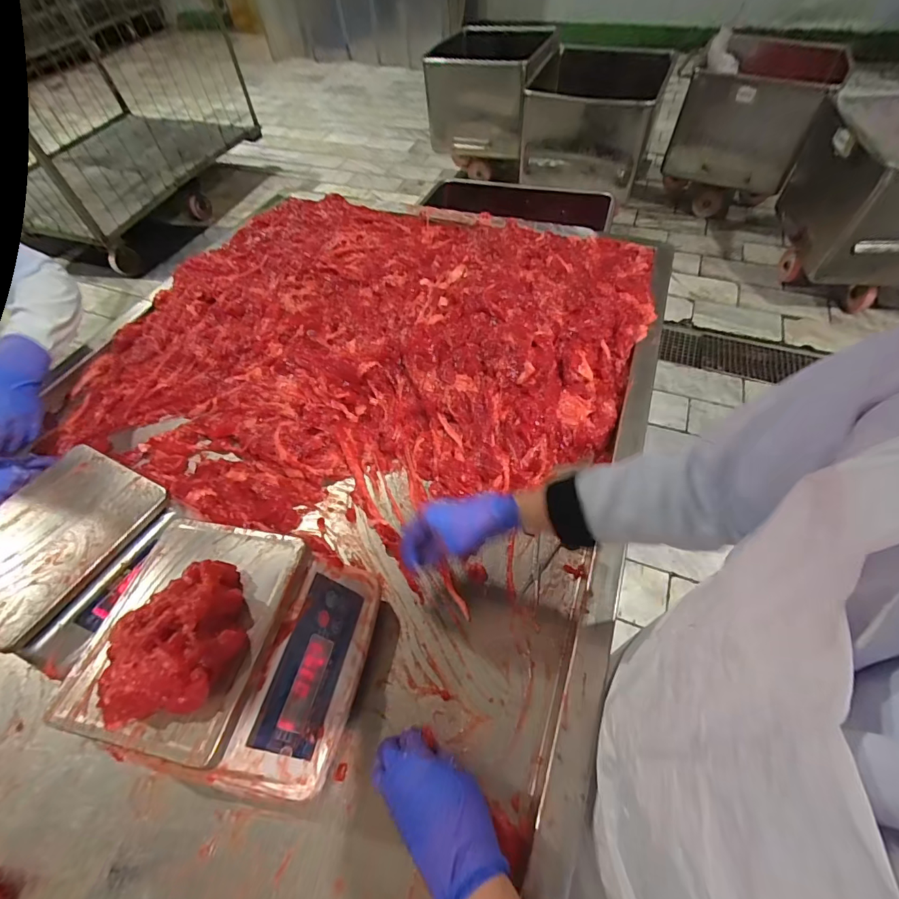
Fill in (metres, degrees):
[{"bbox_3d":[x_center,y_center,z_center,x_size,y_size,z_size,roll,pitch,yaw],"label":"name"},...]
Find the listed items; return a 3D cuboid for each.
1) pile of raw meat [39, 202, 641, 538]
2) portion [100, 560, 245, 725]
[{"bbox_3d":[-0.141,-0.233,0.842,0.936,0.093,0.859,18,57,15],"label":"pile of raw meat"},{"bbox_3d":[-0.252,0.170,0.392,0.113,0.039,0.120,-19,56,-11],"label":"portion"}]

